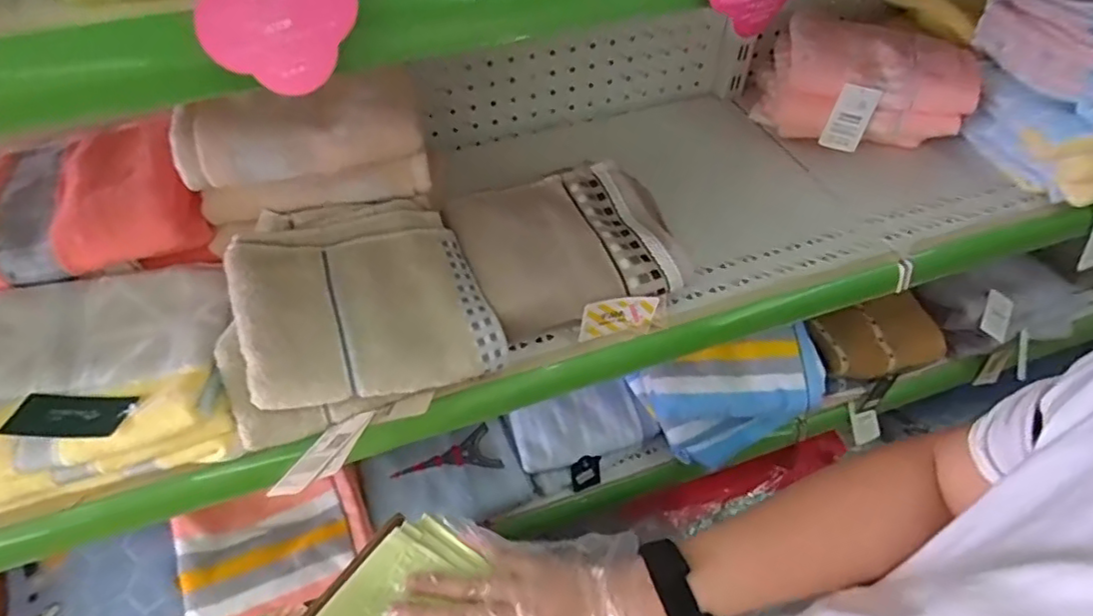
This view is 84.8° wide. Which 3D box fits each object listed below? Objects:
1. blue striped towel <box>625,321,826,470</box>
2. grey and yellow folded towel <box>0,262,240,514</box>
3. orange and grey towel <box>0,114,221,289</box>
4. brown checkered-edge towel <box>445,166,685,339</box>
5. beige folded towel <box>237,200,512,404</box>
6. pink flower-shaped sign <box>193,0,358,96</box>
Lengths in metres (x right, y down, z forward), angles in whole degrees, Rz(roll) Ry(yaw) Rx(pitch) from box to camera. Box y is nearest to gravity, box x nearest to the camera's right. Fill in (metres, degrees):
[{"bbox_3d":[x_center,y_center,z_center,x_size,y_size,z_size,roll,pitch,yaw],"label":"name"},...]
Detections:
[{"bbox_3d":[0.218,0.116,0.738,0.207,0.182,0.073,-8,51,-6],"label":"blue striped towel"},{"bbox_3d":[-0.339,0.045,0.452,0.189,0.054,0.170,-14,52,-11],"label":"grey and yellow folded towel"},{"bbox_3d":[-0.400,-0.081,0.515,0.195,0.075,0.130,-14,52,-11],"label":"orange and grey towel"},{"bbox_3d":[0.010,-0.061,0.542,0.170,0.040,0.157,-15,52,-11],"label":"brown checkered-edge towel"},{"bbox_3d":[-0.148,-0.017,0.485,0.180,0.050,0.187,-17,53,-13],"label":"beige folded towel"},{"bbox_3d":[-0.105,-0.114,0.232,0.053,0.004,0.052,26,91,-8],"label":"pink flower-shaped sign"}]

